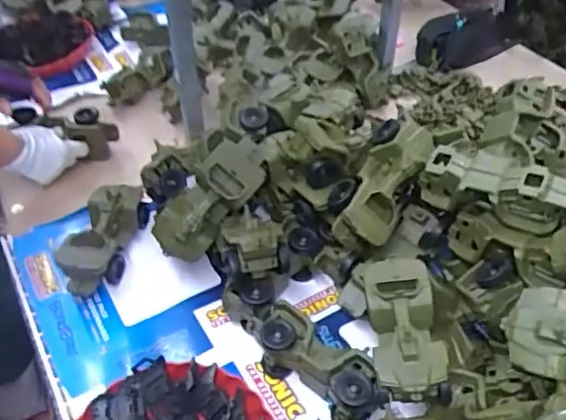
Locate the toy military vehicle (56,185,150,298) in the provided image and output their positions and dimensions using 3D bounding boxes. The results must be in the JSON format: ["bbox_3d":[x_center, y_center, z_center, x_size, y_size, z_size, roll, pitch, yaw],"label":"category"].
[{"bbox_3d":[-0.275,0.036,0.851,0.083,0.070,0.186,7,46,7],"label":"toy military vehicle"}]

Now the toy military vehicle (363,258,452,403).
[{"bbox_3d":[0.143,0.136,0.655,0.080,0.064,0.171,0,45,0],"label":"toy military vehicle"}]

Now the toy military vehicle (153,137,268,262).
[{"bbox_3d":[-0.099,-0.015,0.780,0.187,0.088,0.091,-49,55,5],"label":"toy military vehicle"}]

